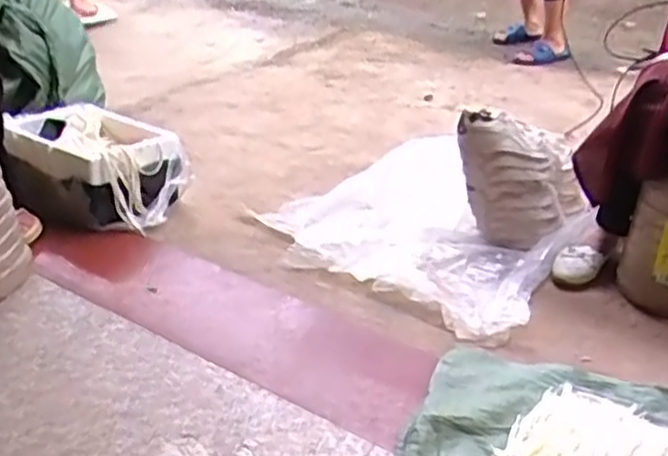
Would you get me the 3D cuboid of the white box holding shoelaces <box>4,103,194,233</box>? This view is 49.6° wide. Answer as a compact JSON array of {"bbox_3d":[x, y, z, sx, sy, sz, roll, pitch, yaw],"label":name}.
[{"bbox_3d":[-0.569,-0.146,1.741,0.410,0.203,0.313,17,36,26],"label":"white box holding shoelaces"}]

